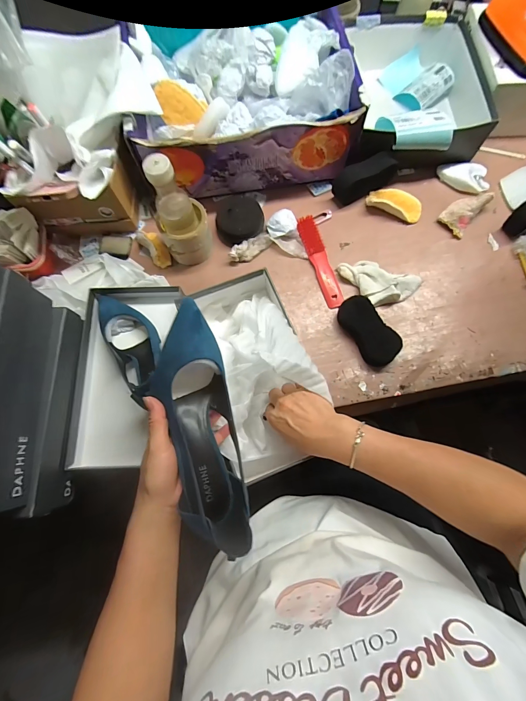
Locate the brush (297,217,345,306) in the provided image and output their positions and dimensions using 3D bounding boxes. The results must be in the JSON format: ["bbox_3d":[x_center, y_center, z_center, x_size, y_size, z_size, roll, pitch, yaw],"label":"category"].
[{"bbox_3d":[0.111,-0.174,0.604,0.035,0.021,0.191,-17,75,-4],"label":"brush"}]

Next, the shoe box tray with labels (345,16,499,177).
[{"bbox_3d":[0.307,-0.540,0.653,0.250,0.086,0.343,-1,74,0],"label":"shoe box tray with labels"}]

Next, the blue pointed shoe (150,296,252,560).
[{"bbox_3d":[-0.071,0.078,0.344,0.073,0.086,0.261,-12,81,-3],"label":"blue pointed shoe"}]

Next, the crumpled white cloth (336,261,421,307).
[{"bbox_3d":[0.211,-0.125,0.580,0.146,0.026,0.071,15,75,5],"label":"crumpled white cloth"}]

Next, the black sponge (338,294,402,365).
[{"bbox_3d":[0.184,-0.036,0.548,0.058,0.035,0.125,-32,77,-8],"label":"black sponge"}]

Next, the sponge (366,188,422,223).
[{"bbox_3d":[0.261,-0.291,0.621,0.107,0.032,0.048,21,76,6],"label":"sponge"}]

